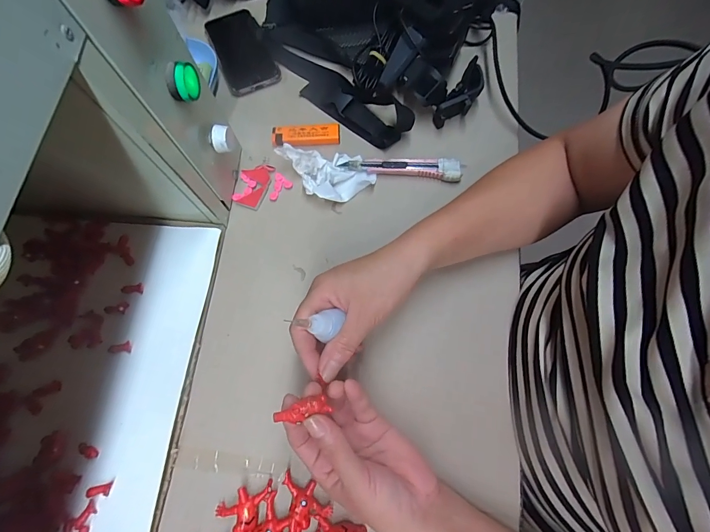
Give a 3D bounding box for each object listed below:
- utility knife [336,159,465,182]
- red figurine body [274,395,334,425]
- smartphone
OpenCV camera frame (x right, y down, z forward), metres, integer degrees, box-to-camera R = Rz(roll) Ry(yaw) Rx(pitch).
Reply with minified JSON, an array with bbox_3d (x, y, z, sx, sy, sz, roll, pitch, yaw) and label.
[{"bbox_3d":[0.052,-0.114,0.408,0.136,0.020,0.020,8,72,2],"label":"utility knife"},{"bbox_3d":[-0.038,0.104,0.262,0.041,0.008,0.014,-10,71,-21],"label":"red figurine body"},{"bbox_3d":[-0.153,-0.291,0.481,0.068,0.014,0.146,-22,73,-7],"label":"smartphone"}]

